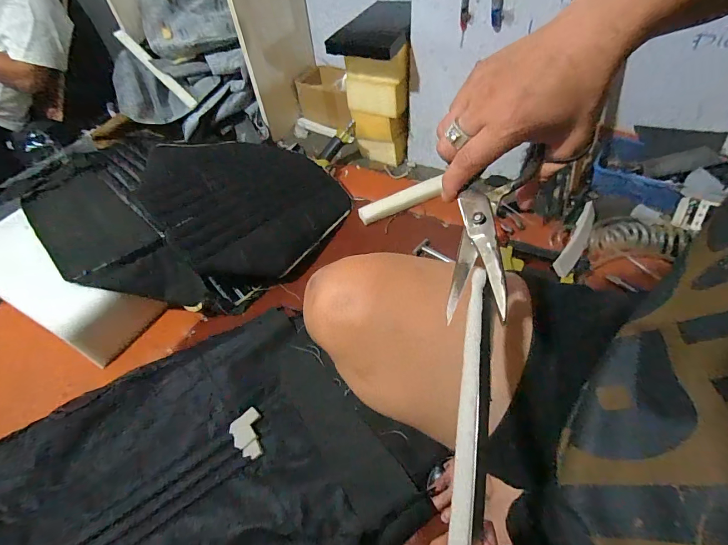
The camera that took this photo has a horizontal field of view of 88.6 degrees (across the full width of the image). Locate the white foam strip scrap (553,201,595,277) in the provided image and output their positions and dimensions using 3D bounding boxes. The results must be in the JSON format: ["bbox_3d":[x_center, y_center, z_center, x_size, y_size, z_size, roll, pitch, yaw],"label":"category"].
[{"bbox_3d":[0.453,-0.070,0.791,0.037,0.022,0.183,26,72,23],"label":"white foam strip scrap"}]

